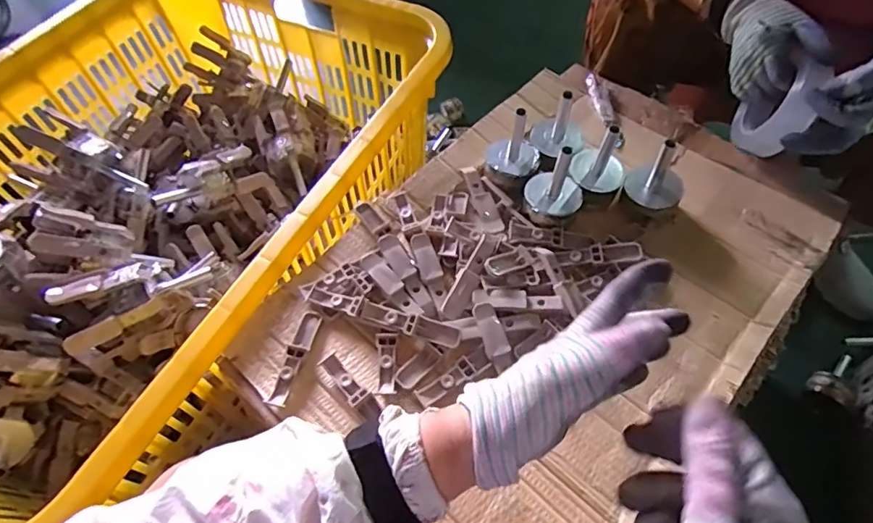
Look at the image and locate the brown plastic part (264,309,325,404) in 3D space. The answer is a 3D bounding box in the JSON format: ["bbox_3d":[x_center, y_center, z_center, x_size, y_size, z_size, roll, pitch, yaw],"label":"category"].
[{"bbox_3d":[-0.133,0.089,0.489,0.021,0.009,0.097,9,58,8],"label":"brown plastic part"}]

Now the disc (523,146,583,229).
[{"bbox_3d":[0.126,-0.082,0.541,0.060,0.078,0.059,-1,57,2],"label":"disc"}]

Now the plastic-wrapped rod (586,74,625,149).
[{"bbox_3d":[0.221,-0.197,0.673,0.023,0.024,0.118,-11,58,-5],"label":"plastic-wrapped rod"}]

